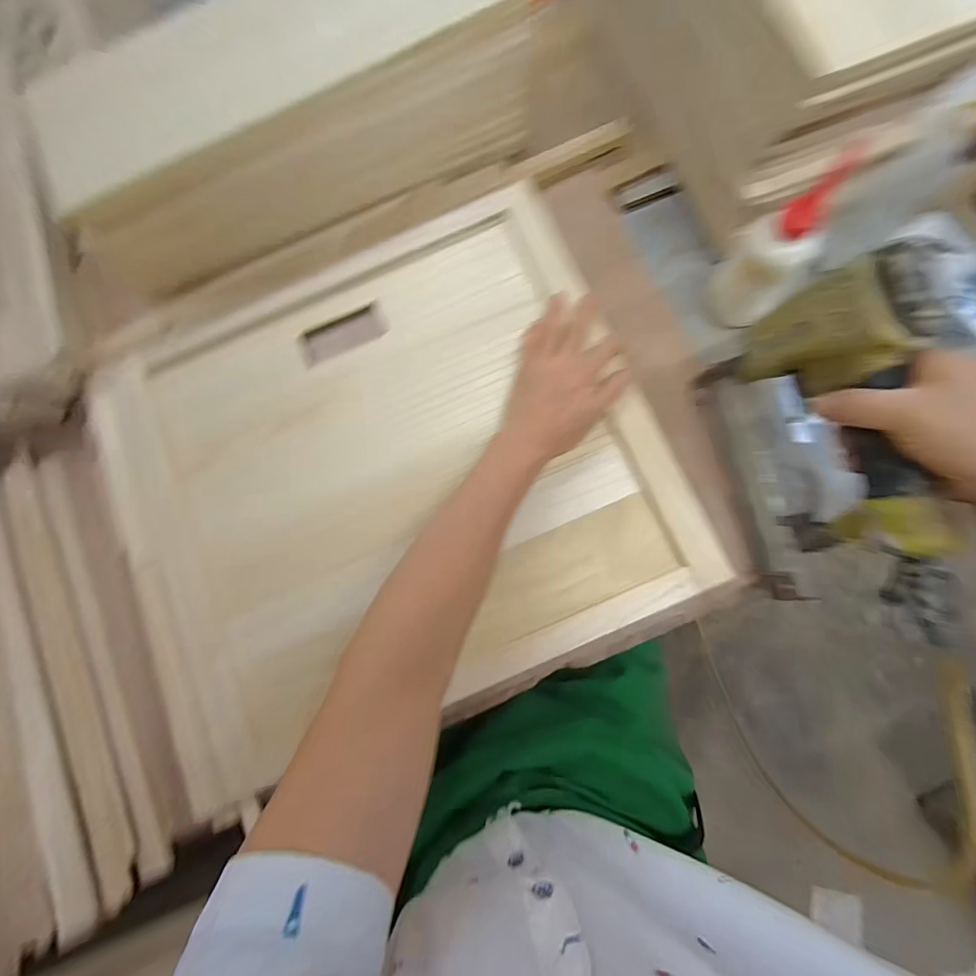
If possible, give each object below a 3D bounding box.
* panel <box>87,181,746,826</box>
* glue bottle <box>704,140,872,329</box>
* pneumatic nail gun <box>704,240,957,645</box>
[{"bbox_3d":[-0.103,-0.012,0.425,0.515,0.047,0.472,-24,80,1],"label":"panel"},{"bbox_3d":[0.250,-0.205,0.373,0.060,0.156,0.048,31,85,8],"label":"glue bottle"},{"bbox_3d":[0.268,-0.029,0.328,0.075,0.150,0.241,-16,95,-18],"label":"pneumatic nail gun"}]

